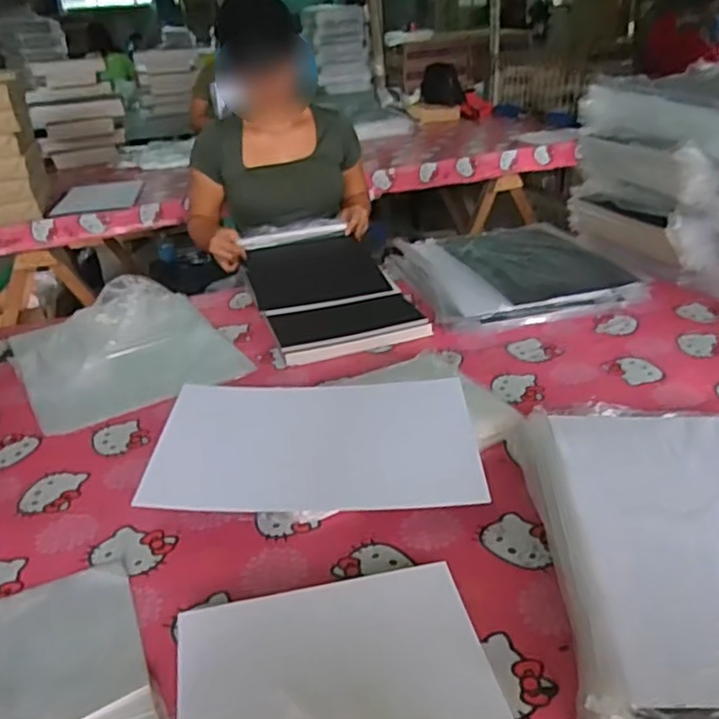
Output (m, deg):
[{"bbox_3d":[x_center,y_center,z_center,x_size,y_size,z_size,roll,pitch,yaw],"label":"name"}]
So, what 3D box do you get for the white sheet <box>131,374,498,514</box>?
[{"bbox_3d":[-0.050,0.094,0.843,0.370,0.042,0.261,-3,27,2],"label":"white sheet"}]

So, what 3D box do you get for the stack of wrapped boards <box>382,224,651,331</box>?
[{"bbox_3d":[0.289,-0.174,1.298,0.394,0.069,0.431,-10,28,-10],"label":"stack of wrapped boards"}]

